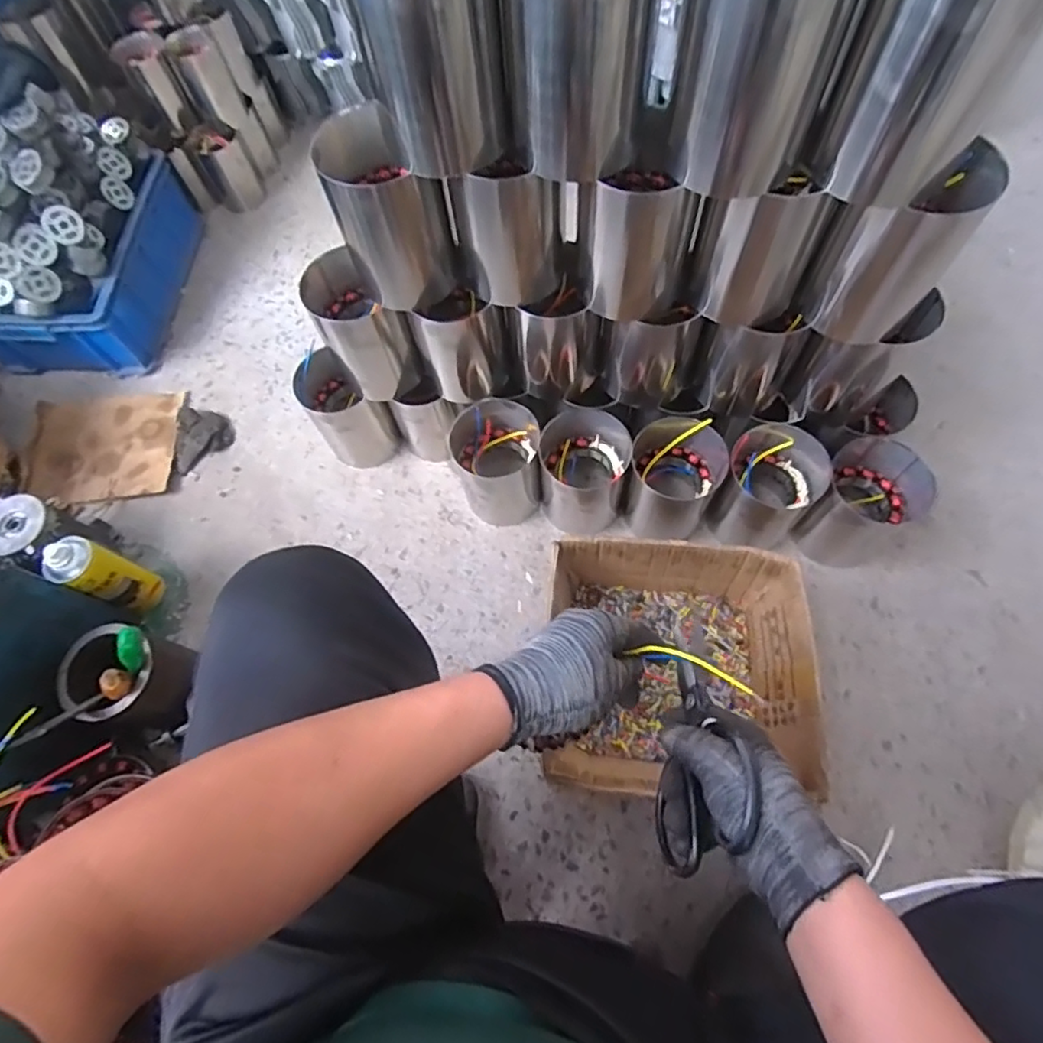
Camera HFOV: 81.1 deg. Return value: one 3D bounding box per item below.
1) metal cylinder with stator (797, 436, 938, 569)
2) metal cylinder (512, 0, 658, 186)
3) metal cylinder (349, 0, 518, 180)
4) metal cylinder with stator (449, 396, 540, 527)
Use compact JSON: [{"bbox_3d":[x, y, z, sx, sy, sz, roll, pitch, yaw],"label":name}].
[{"bbox_3d":[0.459,-0.025,0.834,0.130,0.137,0.120,0,67,4],"label":"metal cylinder with stator"},{"bbox_3d":[0.052,-0.395,0.507,0.117,0.168,0.093,9,68,8],"label":"metal cylinder"},{"bbox_3d":[-0.076,-0.406,0.516,0.113,0.171,0.093,-13,67,-2],"label":"metal cylinder"},{"bbox_3d":[-0.035,-0.081,0.886,0.120,0.152,0.121,-12,67,-1],"label":"metal cylinder with stator"}]

